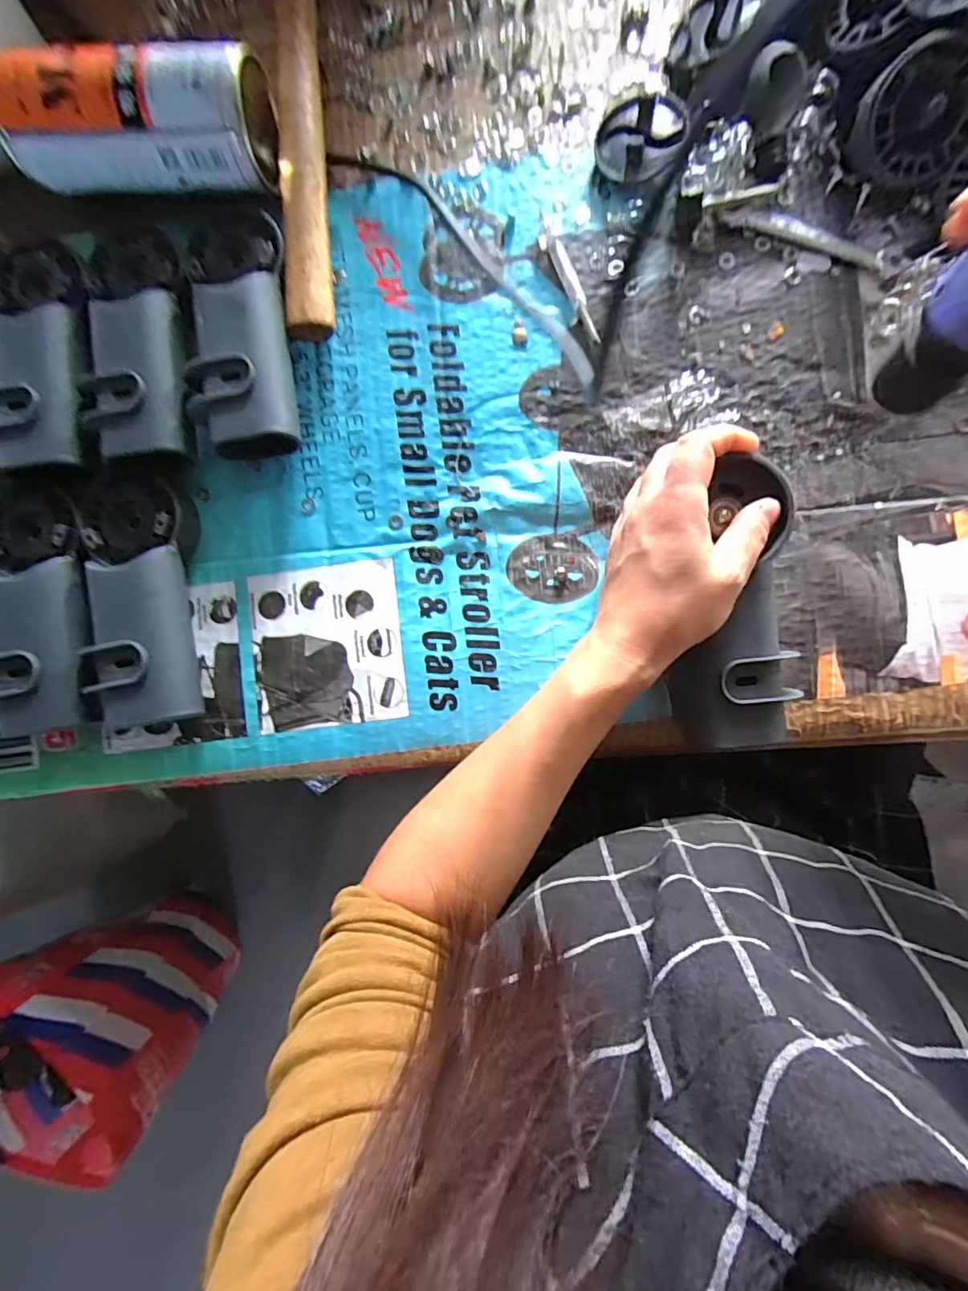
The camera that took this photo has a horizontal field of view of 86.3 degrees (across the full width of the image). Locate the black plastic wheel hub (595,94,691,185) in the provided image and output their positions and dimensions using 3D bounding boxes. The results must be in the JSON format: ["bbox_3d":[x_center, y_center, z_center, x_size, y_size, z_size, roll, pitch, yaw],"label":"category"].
[{"bbox_3d":[0.101,-0.328,0.334,0.053,0.019,0.045,-21,86,3],"label":"black plastic wheel hub"}]

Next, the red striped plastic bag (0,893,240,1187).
[{"bbox_3d":[-0.658,0.637,0.905,0.364,0.416,0.248,41,91,3],"label":"red striped plastic bag"}]

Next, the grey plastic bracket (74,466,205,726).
[{"bbox_3d":[-0.222,-0.031,0.331,0.067,0.040,0.163,-4,87,4],"label":"grey plastic bracket"}]

